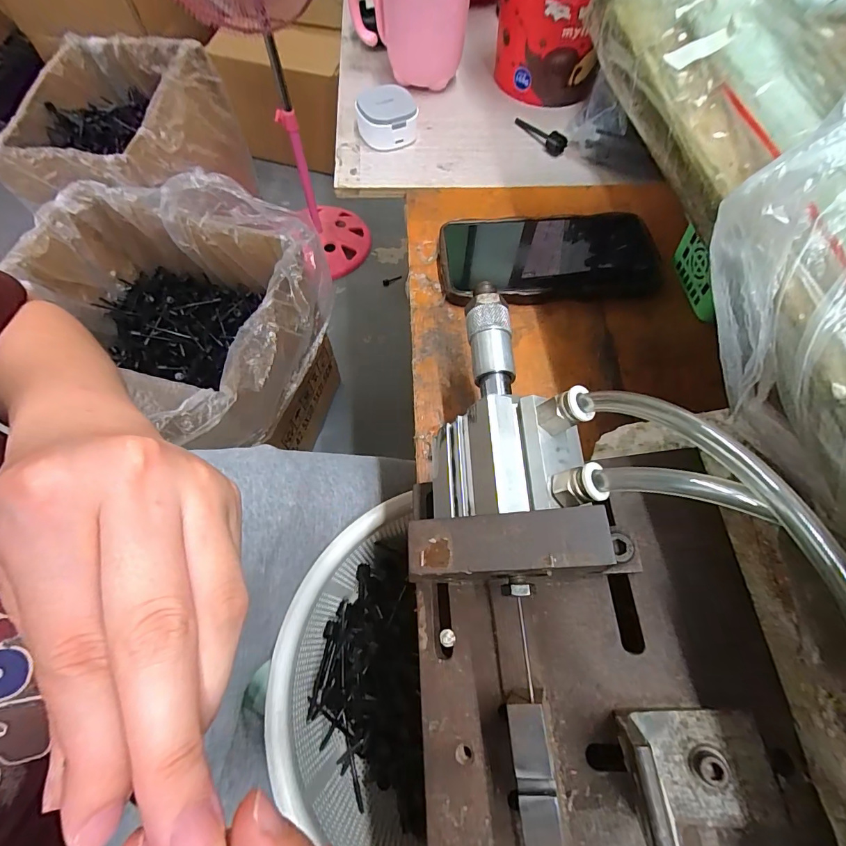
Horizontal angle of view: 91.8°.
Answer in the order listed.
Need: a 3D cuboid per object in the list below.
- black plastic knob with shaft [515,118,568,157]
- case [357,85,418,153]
[{"bbox_3d":[0.115,-0.283,0.397,0.016,0.014,0.059,-30,70,-14],"label":"black plastic knob with shaft"},{"bbox_3d":[-0.034,-0.285,0.384,0.054,0.031,0.048,-11,67,-6],"label":"case"}]

